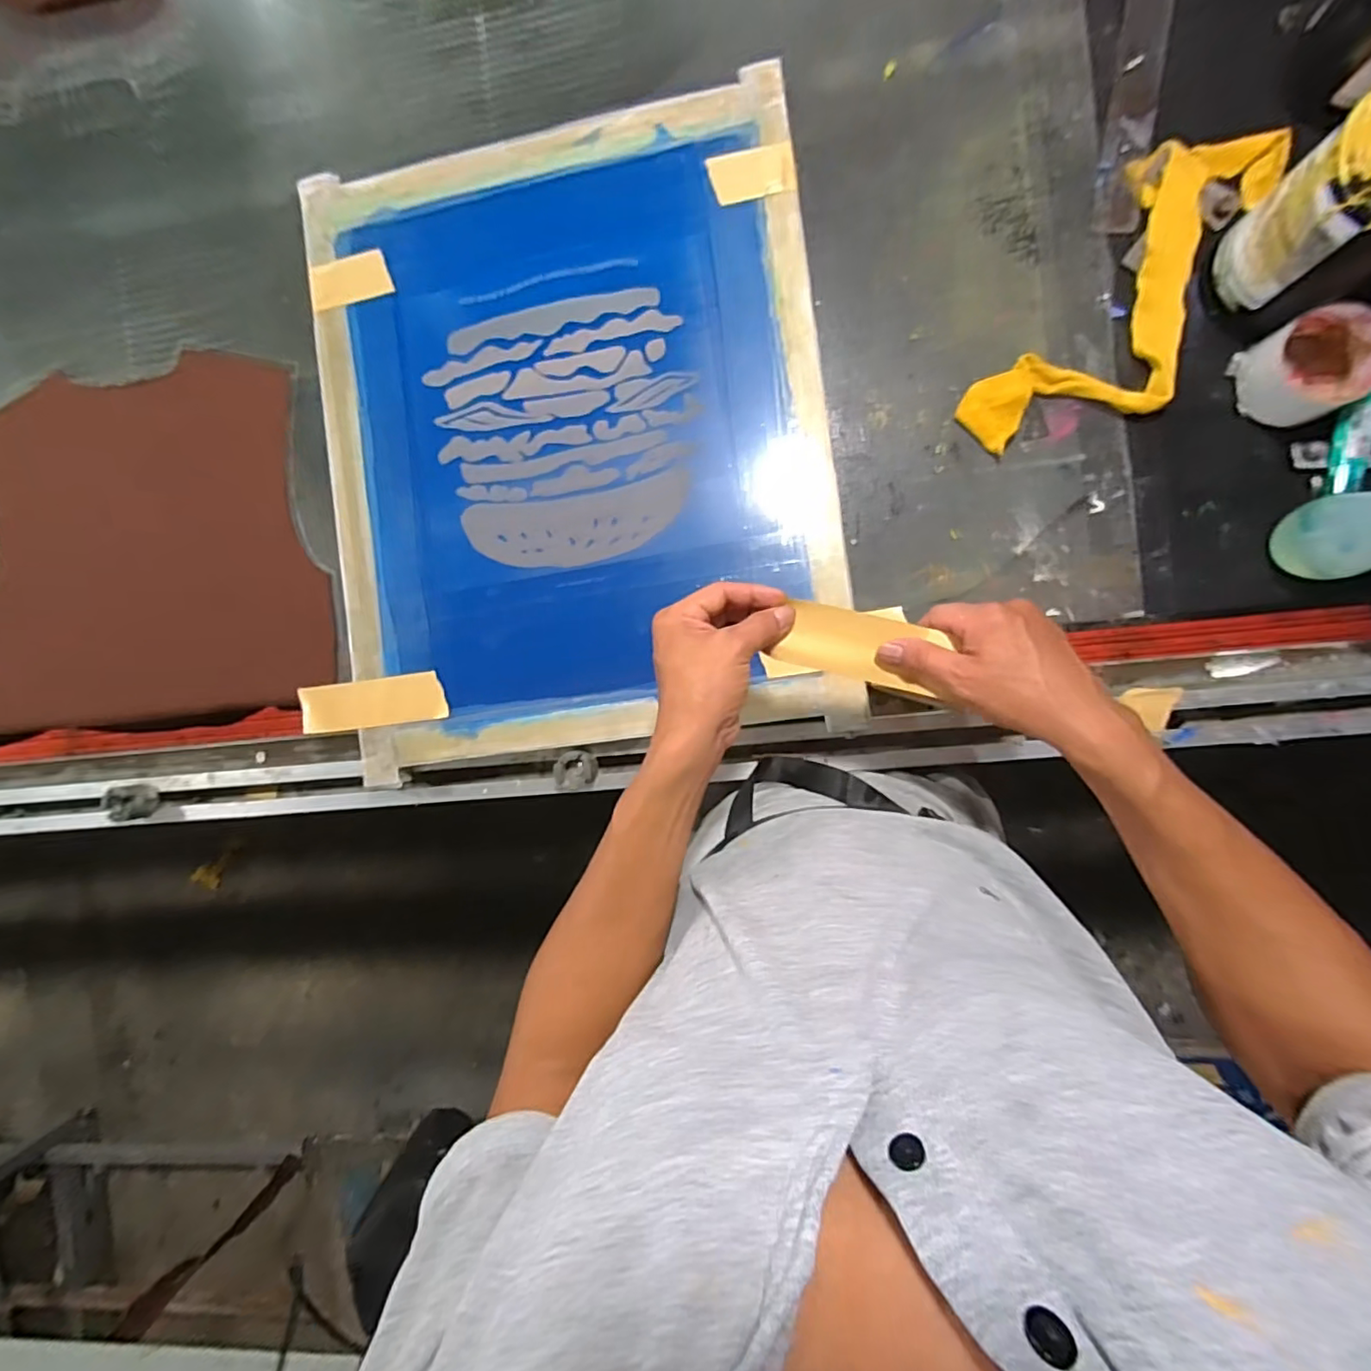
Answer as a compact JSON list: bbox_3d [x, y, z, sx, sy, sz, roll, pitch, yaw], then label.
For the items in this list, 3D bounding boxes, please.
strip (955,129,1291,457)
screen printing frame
[{"bbox_3d":[0.403,-0.342,0.537,0.141,0.043,0.321,35,95,4],"label":"strip"},{"bbox_3d":[-0.114,-0.238,0.584,0.494,0.045,0.586,-7,91,5],"label":"screen printing frame"}]

